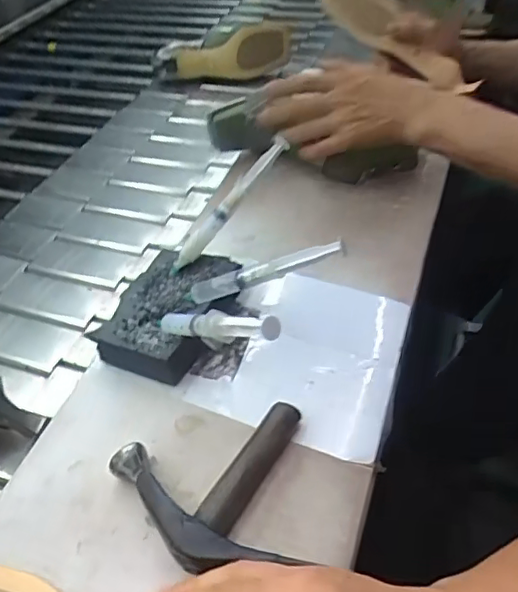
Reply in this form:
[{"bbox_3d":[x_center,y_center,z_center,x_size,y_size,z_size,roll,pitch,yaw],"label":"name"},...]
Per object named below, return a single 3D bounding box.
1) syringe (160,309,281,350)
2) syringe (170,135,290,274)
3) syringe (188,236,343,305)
[{"bbox_3d":[-0.036,0.022,0.419,0.018,0.021,0.147,-41,23,-30],"label":"syringe"},{"bbox_3d":[-0.029,-0.082,0.530,0.152,0.021,0.023,-50,53,0],"label":"syringe"},{"bbox_3d":[0.001,-0.019,0.464,0.142,0.019,0.011,-18,38,26],"label":"syringe"}]

